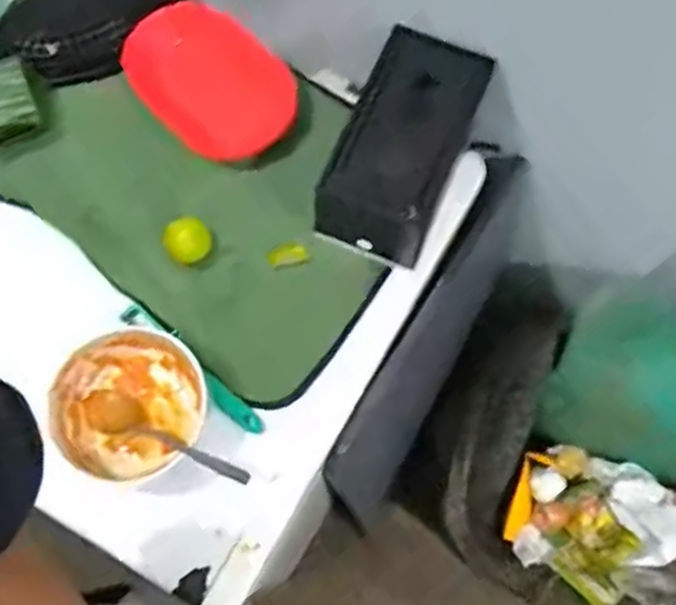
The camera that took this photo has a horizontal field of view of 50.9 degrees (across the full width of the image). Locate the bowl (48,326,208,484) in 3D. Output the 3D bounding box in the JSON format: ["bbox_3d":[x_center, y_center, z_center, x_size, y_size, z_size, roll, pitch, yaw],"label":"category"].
[{"bbox_3d":[-0.174,0.090,0.613,0.122,0.055,0.120,0,71,0],"label":"bowl"}]

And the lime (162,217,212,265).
[{"bbox_3d":[-0.142,-0.059,0.674,0.042,0.041,0.047,-24,72,-8],"label":"lime"}]

